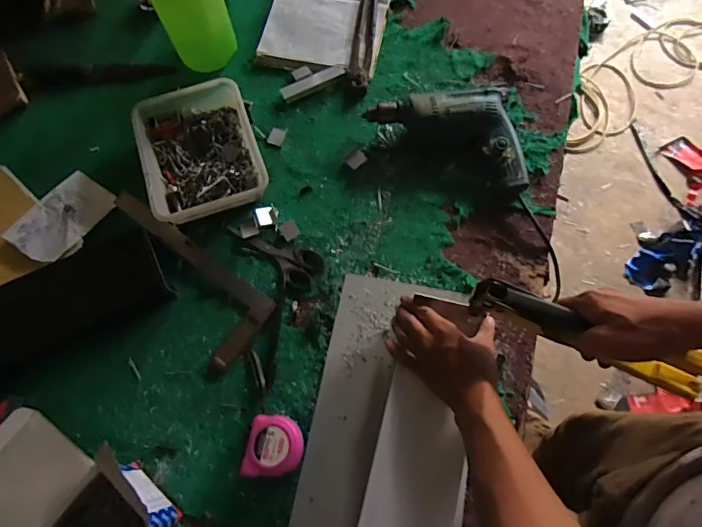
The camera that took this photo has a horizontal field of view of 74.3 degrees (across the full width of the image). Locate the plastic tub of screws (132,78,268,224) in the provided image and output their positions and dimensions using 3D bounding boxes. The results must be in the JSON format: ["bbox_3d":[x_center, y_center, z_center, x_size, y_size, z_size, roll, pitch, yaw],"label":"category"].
[{"bbox_3d":[-0.231,-0.167,0.714,0.175,0.049,0.222,-17,69,-5],"label":"plastic tub of screws"}]

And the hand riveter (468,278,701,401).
[{"bbox_3d":[0.248,0.073,0.476,0.246,0.074,0.030,22,71,11],"label":"hand riveter"}]

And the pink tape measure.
[{"bbox_3d":[-0.093,0.223,0.569,0.068,0.036,0.067,4,69,3],"label":"pink tape measure"}]

